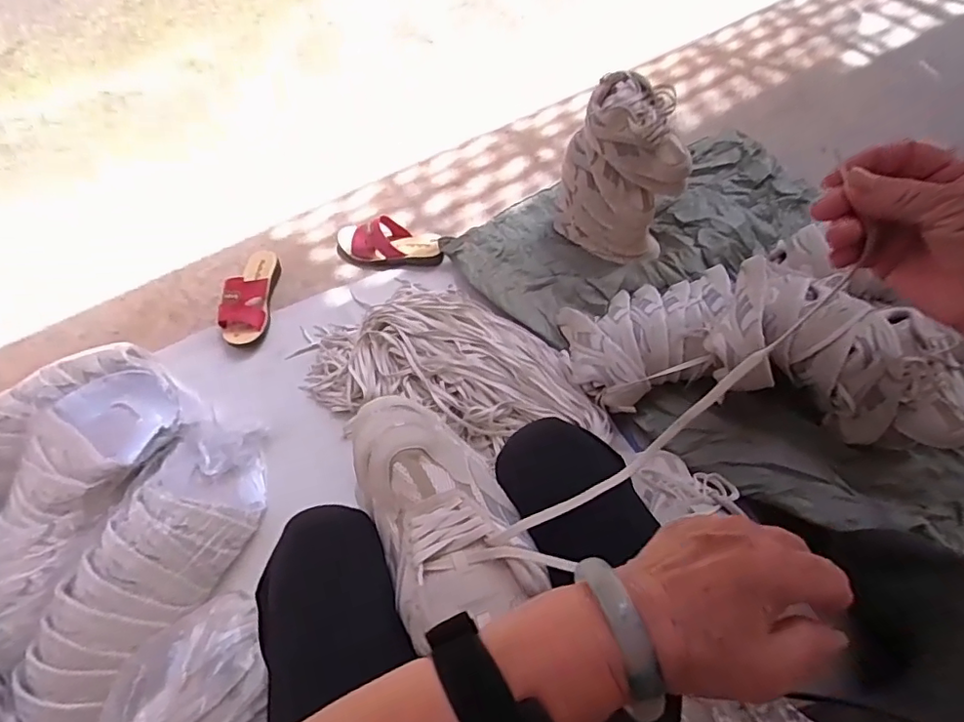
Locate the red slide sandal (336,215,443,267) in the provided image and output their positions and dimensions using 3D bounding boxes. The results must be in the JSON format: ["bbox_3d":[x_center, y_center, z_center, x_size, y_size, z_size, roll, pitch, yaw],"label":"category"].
[{"bbox_3d":[-0.195,-0.246,1.137,0.226,0.069,0.083,2,57,2],"label":"red slide sandal"}]

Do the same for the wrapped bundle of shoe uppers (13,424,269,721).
[{"bbox_3d":[-0.448,0.279,0.764,0.142,0.138,0.444,15,58,10],"label":"wrapped bundle of shoe uppers"}]

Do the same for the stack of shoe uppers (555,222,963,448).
[{"bbox_3d":[0.444,-0.044,0.886,0.594,0.194,0.326,16,64,7],"label":"stack of shoe uppers"}]

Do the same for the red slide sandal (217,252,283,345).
[{"bbox_3d":[-0.461,-0.139,1.072,0.088,0.079,0.225,-2,63,-2],"label":"red slide sandal"}]

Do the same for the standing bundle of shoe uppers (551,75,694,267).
[{"bbox_3d":[0.279,-0.353,1.061,0.217,0.320,0.156,39,69,17],"label":"standing bundle of shoe uppers"}]

